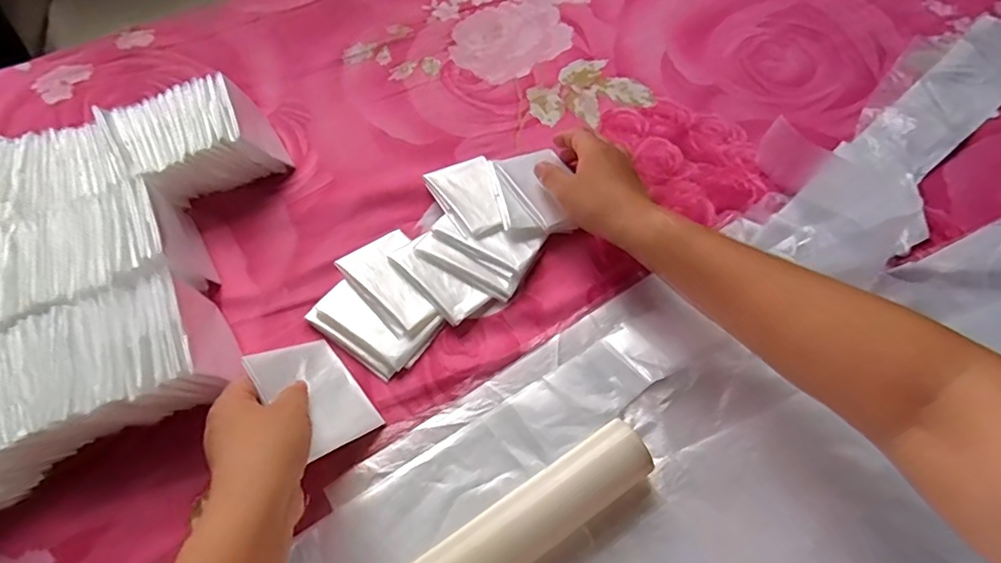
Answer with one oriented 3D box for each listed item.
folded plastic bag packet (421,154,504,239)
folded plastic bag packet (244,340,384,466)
[{"bbox_3d":[-0.027,-0.072,0.465,0.056,0.007,0.081,-22,64,-9],"label":"folded plastic bag packet"},{"bbox_3d":[-0.130,0.078,0.374,0.061,0.007,0.084,-23,66,-45],"label":"folded plastic bag packet"}]

